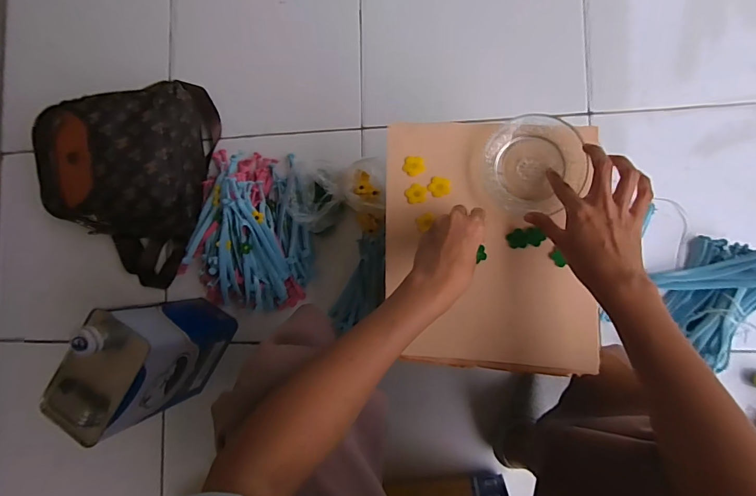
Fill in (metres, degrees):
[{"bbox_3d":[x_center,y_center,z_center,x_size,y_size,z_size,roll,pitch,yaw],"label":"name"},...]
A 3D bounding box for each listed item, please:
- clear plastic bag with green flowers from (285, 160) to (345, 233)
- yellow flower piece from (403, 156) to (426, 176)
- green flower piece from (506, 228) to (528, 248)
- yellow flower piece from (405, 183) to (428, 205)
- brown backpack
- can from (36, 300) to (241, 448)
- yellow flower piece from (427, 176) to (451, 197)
[{"bbox_3d":[-0.108,-0.096,0.708,0.100,0.090,0.119,-25,83,6],"label":"clear plastic bag with green flowers"},{"bbox_3d":[0.044,-0.099,0.493,0.026,0.004,0.024,-1,86,8],"label":"yellow flower piece"},{"bbox_3d":[0.161,-0.010,0.472,0.021,0.004,0.022,-1,86,8],"label":"green flower piece"},{"bbox_3d":[0.046,-0.066,0.489,0.026,0.004,0.024,-9,85,8],"label":"yellow flower piece"},{"bbox_3d":[-0.430,-0.110,0.732,0.307,0.153,0.314,-24,83,6],"label":"brown backpack"},{"bbox_3d":[-0.364,0.182,0.673,0.106,0.266,0.165,29,91,9],"label":"can"},{"bbox_3d":[0.073,-0.073,0.490,0.027,0.004,0.024,9,88,9],"label":"yellow flower piece"}]

